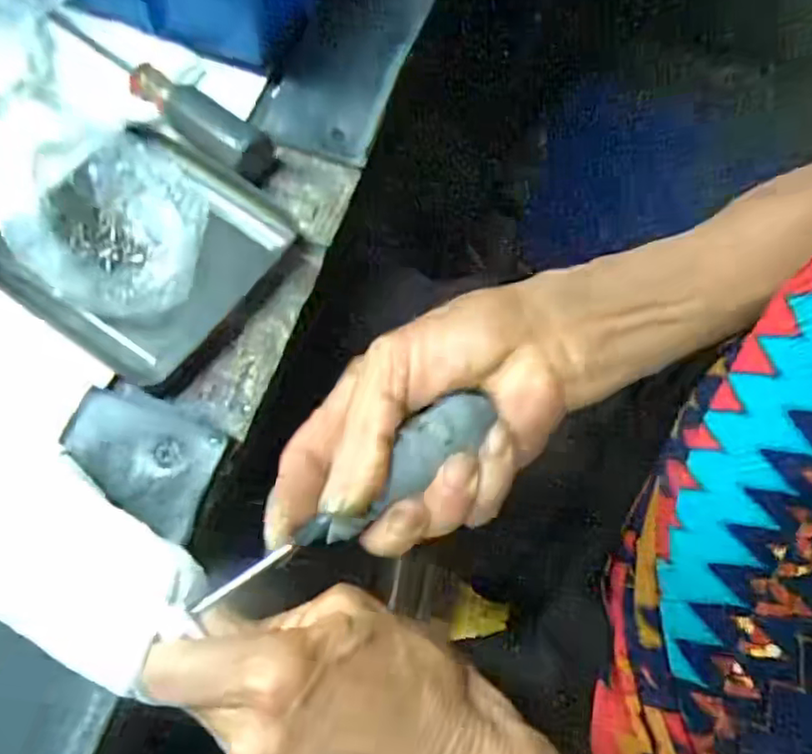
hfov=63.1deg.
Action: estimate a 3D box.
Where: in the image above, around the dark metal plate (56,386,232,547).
[{"bbox_3d":[-0.094,0.027,0.240,0.060,0.006,0.040,30,63,8],"label":"dark metal plate"}]

